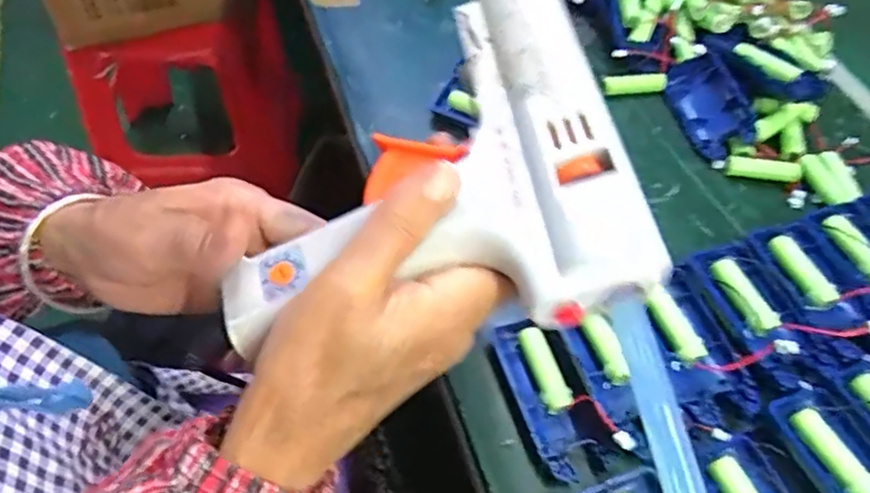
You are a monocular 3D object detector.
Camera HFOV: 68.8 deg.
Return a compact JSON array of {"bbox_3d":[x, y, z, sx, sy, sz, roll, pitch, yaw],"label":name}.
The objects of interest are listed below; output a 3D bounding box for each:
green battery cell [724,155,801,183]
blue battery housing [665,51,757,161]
[{"bbox_3d":[0.242,-0.056,0.470,0.054,0.012,0.013,6,54,0],"label":"green battery cell"},{"bbox_3d":[0.214,-0.108,0.494,0.047,0.020,0.092,-29,55,20],"label":"blue battery housing"}]

